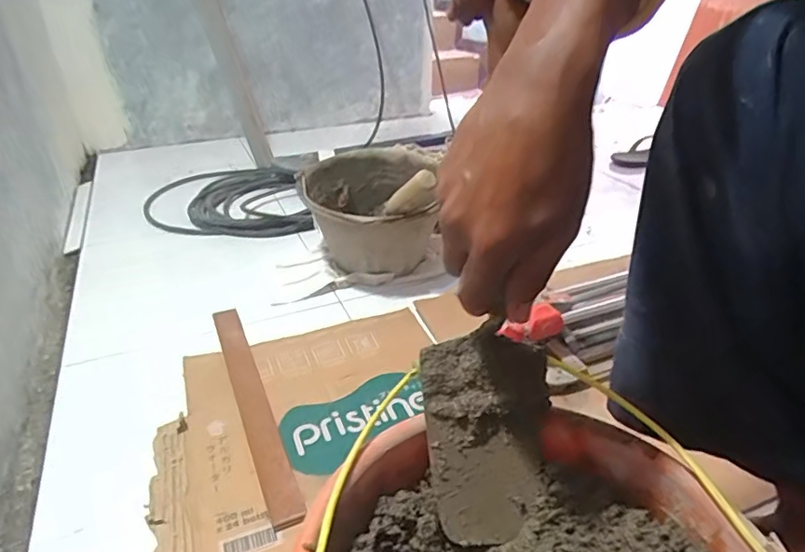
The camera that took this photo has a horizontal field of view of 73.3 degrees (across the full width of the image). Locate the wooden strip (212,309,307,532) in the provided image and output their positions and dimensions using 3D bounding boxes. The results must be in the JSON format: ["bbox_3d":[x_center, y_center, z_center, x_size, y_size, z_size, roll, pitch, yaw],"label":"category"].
[{"bbox_3d":[-0.192,0.149,0.685,0.036,0.006,0.402,-13,33,-21],"label":"wooden strip"}]

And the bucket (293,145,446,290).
[{"bbox_3d":[-0.048,-0.103,0.922,0.226,0.208,0.267,-5,31,-9],"label":"bucket"}]

